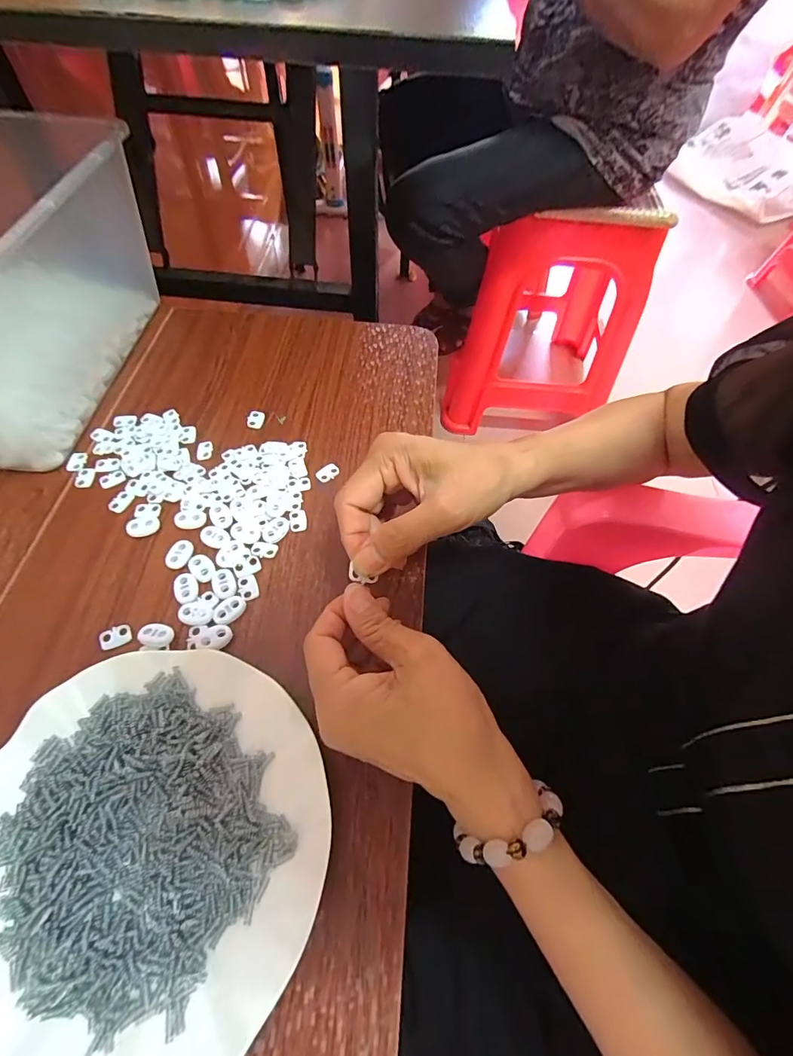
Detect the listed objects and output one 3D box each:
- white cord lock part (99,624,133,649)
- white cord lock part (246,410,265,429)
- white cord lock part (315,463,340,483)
[{"bbox_3d":[-0.185,0.072,0.291,0.019,0.004,0.013,-24,64,-17],"label":"white cord lock part"},{"bbox_3d":[-0.126,-0.097,0.394,0.015,0.004,0.018,5,59,-1],"label":"white cord lock part"},{"bbox_3d":[-0.057,-0.047,0.366,0.019,0.004,0.014,-31,66,-20],"label":"white cord lock part"}]

